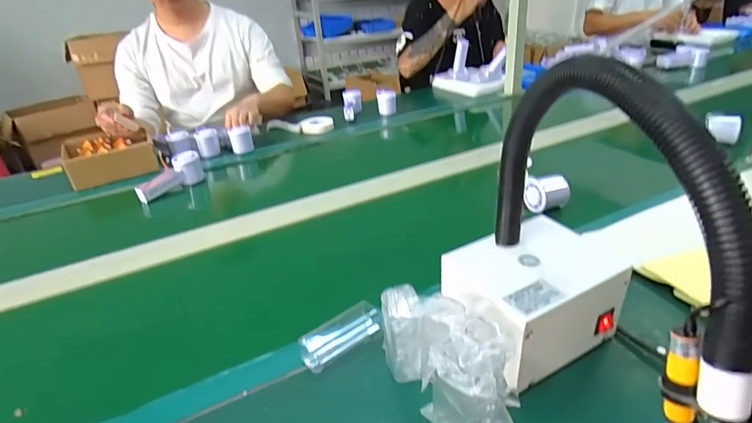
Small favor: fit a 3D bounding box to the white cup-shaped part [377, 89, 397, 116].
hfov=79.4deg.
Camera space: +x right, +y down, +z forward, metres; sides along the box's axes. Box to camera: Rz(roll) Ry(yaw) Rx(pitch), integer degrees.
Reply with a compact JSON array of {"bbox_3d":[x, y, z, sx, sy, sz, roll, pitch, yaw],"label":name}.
[{"bbox_3d":[0.031,-0.324,1.327,0.057,0.067,0.061,-4,29,1],"label":"white cup-shaped part"}]

